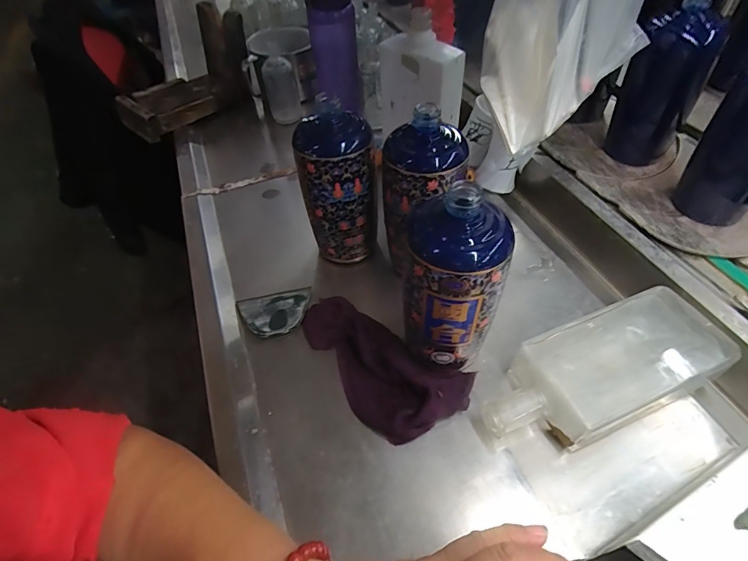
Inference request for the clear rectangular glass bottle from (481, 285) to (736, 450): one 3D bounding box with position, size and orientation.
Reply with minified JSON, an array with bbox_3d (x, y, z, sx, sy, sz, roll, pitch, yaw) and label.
[{"bbox_3d":[0.201,0.083,0.366,0.225,0.047,0.091,-23,51,-9],"label":"clear rectangular glass bottle"}]

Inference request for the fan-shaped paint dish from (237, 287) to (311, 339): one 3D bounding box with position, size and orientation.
[{"bbox_3d":[-0.109,0.034,0.456,0.078,0.011,0.061,-18,51,-5],"label":"fan-shaped paint dish"}]

